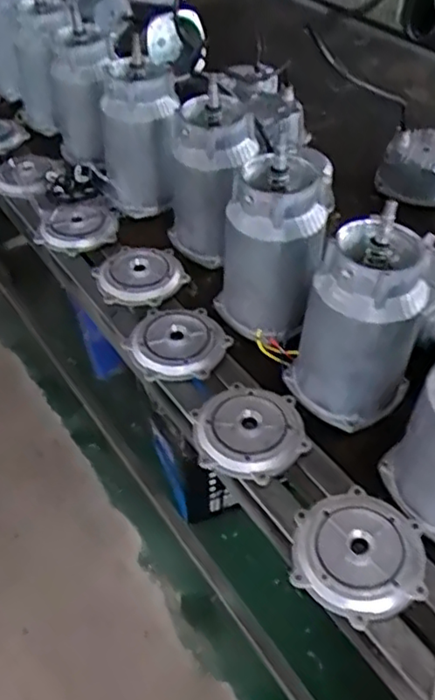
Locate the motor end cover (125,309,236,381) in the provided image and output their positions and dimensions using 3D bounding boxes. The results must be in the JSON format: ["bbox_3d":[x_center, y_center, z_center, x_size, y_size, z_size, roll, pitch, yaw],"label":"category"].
[{"bbox_3d":[-0.052,-0.012,0.835,0.125,0.024,0.126,12,48,12],"label":"motor end cover"}]

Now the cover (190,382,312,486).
[{"bbox_3d":[0.036,0.092,0.734,0.130,0.020,0.124,-32,54,-26],"label":"cover"}]

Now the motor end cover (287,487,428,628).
[{"bbox_3d":[0.138,0.199,0.629,0.120,0.028,0.131,5,47,6],"label":"motor end cover"}]

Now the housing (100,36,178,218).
[{"bbox_3d":[-0.124,-0.334,0.997,0.117,0.229,0.117,-3,47,-1],"label":"housing"}]

